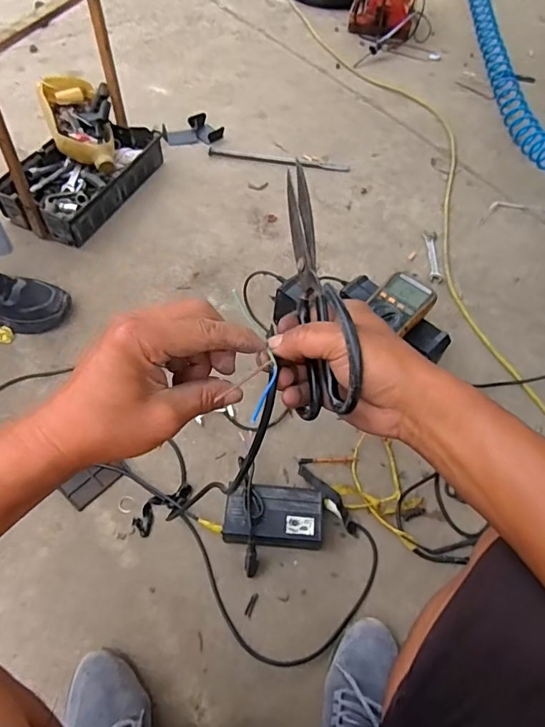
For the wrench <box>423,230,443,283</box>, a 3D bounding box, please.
[{"bbox_3d":[0.339,-0.227,1.022,0.028,0.004,0.136,3,57,1],"label":"wrench"}]

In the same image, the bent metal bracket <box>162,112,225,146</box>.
[{"bbox_3d":[-0.197,-0.572,1.199,0.143,0.029,0.080,-19,59,-13],"label":"bent metal bracket"}]

